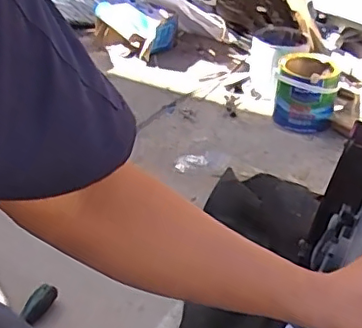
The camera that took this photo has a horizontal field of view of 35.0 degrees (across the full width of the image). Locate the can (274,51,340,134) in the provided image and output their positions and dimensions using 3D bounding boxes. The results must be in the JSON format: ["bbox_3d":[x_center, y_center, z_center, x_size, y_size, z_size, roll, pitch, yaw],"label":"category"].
[{"bbox_3d":[0.310,-0.172,1.424,0.151,0.155,0.157,7,33,13],"label":"can"}]

